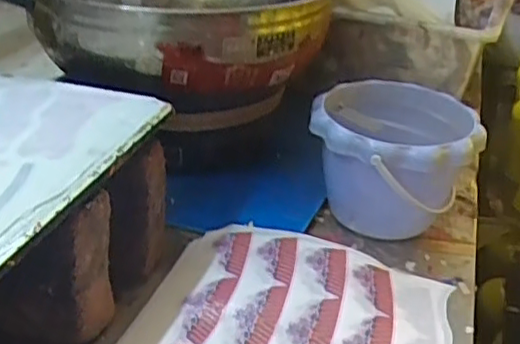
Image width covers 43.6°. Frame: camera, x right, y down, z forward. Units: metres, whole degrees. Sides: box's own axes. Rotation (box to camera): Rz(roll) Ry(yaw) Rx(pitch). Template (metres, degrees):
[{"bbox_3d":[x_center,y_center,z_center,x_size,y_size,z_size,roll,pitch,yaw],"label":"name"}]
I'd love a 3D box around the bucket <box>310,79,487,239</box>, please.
[{"bbox_3d":[0.125,-0.007,0.636,0.151,0.117,0.164,4,30,-2],"label":"bucket"}]

